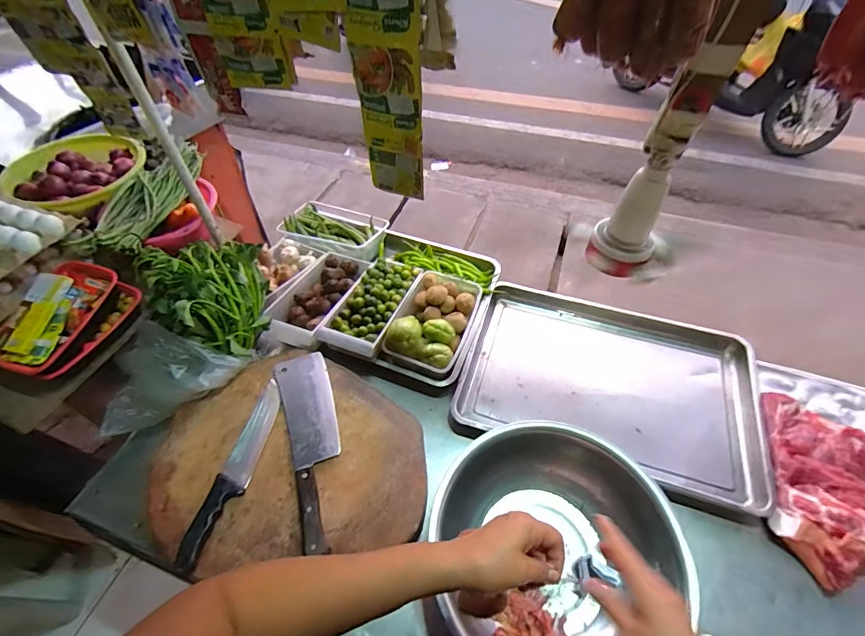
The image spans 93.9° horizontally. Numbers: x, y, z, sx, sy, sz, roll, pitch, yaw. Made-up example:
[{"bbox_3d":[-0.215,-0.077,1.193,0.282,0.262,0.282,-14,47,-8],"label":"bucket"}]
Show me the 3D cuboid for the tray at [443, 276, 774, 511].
[{"bbox_3d":[0.370,0.133,0.879,0.579,0.064,0.413,15,55,11],"label":"tray"}]

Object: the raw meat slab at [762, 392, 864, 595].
[{"bbox_3d":[0.702,0.298,0.698,0.197,0.090,0.310,16,55,11],"label":"raw meat slab"}]

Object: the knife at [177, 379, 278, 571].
[{"bbox_3d":[-0.323,0.242,0.671,0.053,0.024,0.304,7,54,5],"label":"knife"}]

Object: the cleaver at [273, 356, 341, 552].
[{"bbox_3d":[-0.205,0.208,0.703,0.090,0.019,0.347,-18,56,-13],"label":"cleaver"}]

